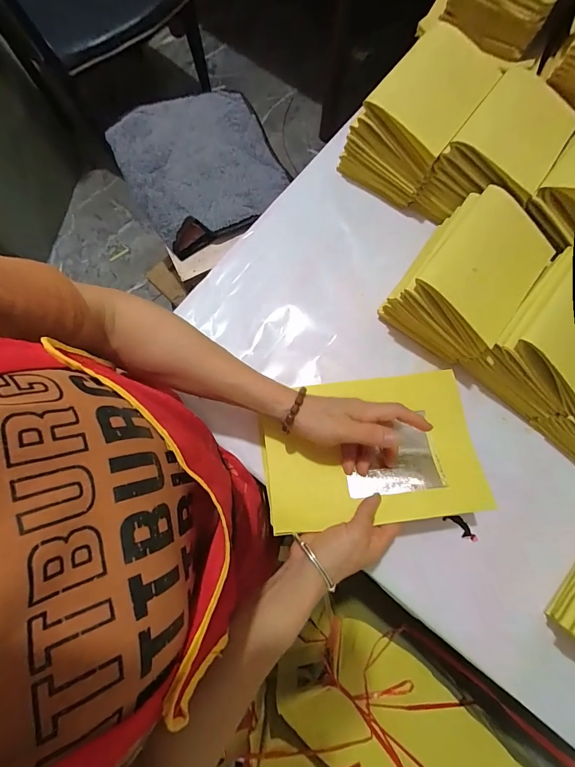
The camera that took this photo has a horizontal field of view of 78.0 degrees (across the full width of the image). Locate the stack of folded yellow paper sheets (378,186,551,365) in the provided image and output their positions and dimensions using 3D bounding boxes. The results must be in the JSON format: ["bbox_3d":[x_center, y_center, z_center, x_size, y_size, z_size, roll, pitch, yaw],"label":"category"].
[{"bbox_3d":[0.217,-0.123,0.432,0.126,0.102,0.168,42,81,8],"label":"stack of folded yellow paper sheets"}]

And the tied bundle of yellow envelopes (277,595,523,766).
[{"bbox_3d":[0.224,0.660,0.701,0.464,0.197,0.231,41,81,8],"label":"tied bundle of yellow envelopes"}]

